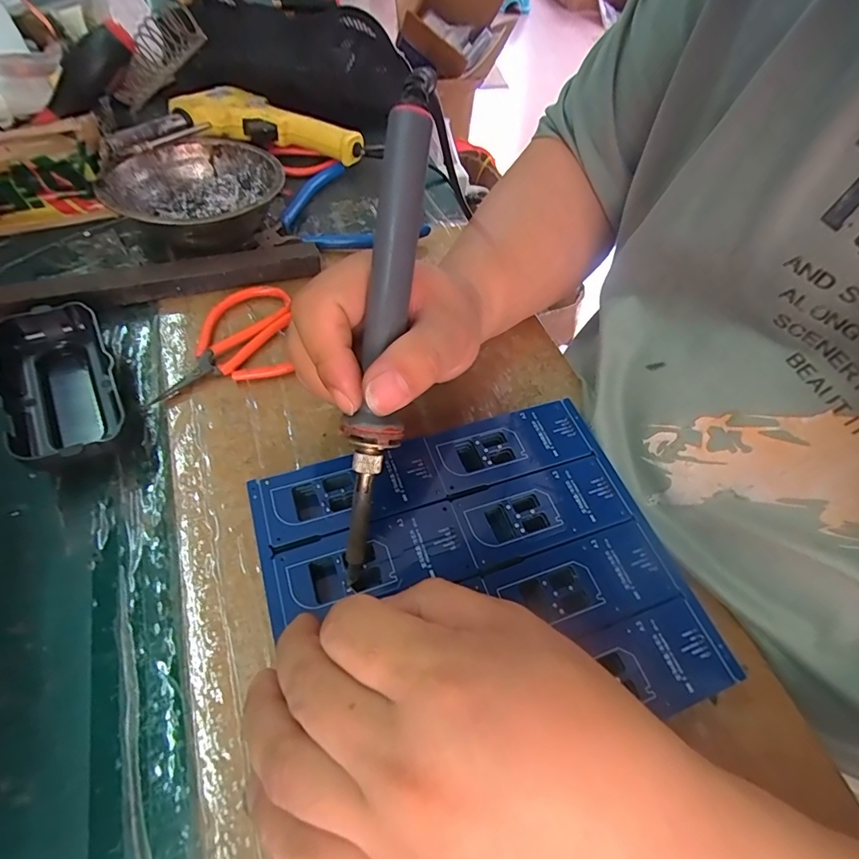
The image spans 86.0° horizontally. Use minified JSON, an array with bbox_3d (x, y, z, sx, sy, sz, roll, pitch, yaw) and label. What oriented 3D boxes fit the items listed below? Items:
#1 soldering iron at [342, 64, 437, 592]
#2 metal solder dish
[{"bbox_3d":[-0.020,-0.037,0.195,0.022,0.015,0.217,8,96,0],"label":"soldering iron"},{"bbox_3d":[-0.179,-0.189,0.359,0.102,0.032,0.131,37,61,17],"label":"metal solder dish"}]

